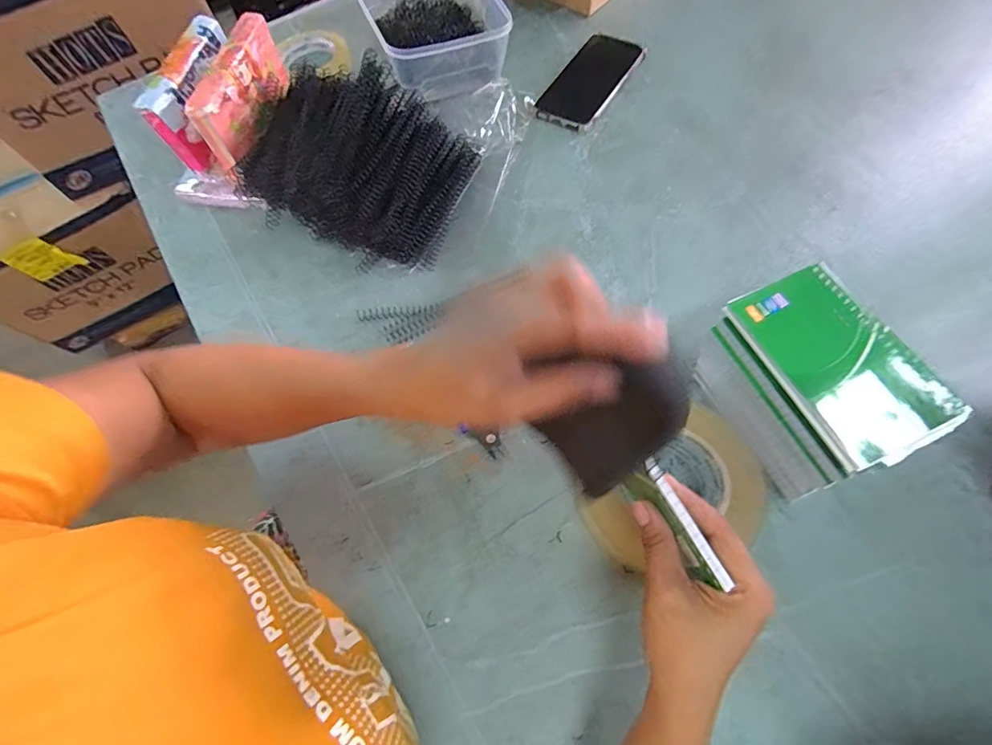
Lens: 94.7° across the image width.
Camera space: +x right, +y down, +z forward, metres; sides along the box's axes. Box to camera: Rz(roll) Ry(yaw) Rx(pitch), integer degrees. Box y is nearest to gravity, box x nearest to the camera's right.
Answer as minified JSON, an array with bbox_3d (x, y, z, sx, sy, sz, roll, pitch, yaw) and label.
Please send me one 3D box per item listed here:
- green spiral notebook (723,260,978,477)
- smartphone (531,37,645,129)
[{"bbox_3d":[0.235,-0.009,0.311,0.087,0.011,0.134,-23,68,-9],"label":"green spiral notebook"},{"bbox_3d":[0.121,-0.372,0.584,0.080,0.010,0.169,30,70,13],"label":"smartphone"}]

